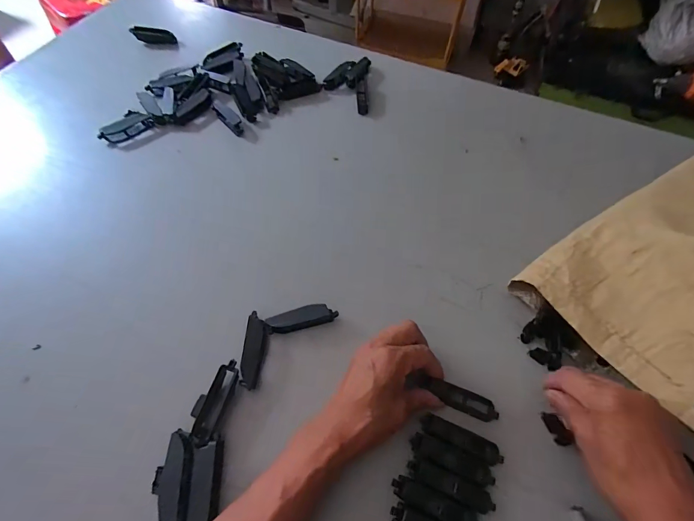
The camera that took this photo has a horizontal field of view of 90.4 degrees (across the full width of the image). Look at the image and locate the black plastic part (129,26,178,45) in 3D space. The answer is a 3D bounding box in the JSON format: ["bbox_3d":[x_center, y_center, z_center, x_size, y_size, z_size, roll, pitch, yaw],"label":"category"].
[{"bbox_3d":[-0.336,-0.393,0.603,0.077,0.018,0.020,7,61,3],"label":"black plastic part"}]

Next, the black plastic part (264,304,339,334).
[{"bbox_3d":[-0.047,0.060,0.362,0.071,0.017,0.018,-13,62,-8],"label":"black plastic part"}]

